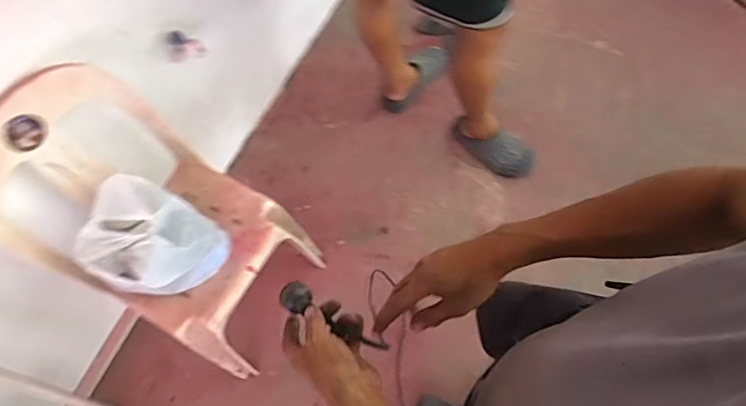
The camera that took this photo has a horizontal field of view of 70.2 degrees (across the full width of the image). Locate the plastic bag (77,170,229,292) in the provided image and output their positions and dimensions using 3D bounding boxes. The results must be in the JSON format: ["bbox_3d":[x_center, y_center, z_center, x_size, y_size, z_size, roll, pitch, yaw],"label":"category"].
[{"bbox_3d":[-0.464,0.087,1.131,0.219,0.214,0.220,20,69,14],"label":"plastic bag"}]

